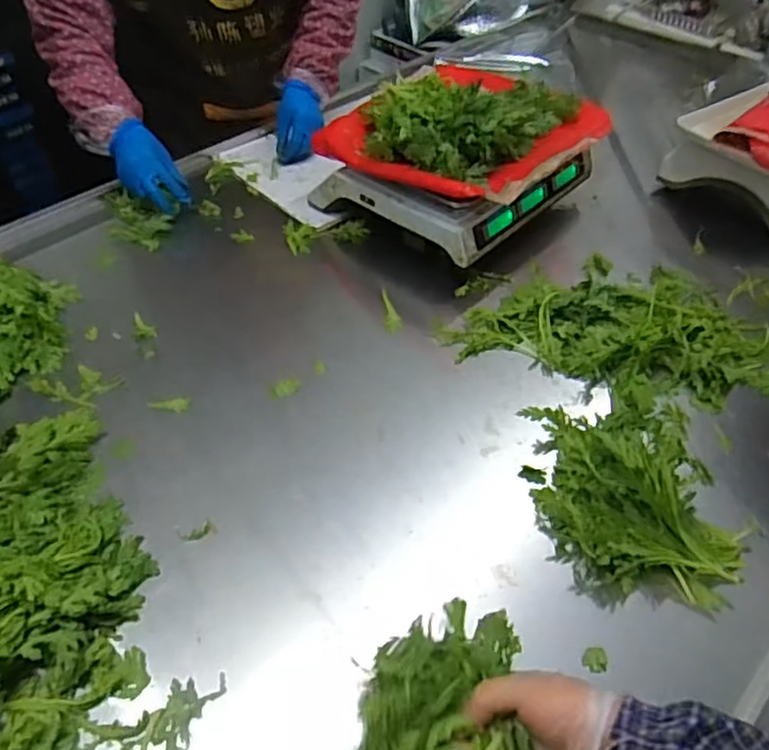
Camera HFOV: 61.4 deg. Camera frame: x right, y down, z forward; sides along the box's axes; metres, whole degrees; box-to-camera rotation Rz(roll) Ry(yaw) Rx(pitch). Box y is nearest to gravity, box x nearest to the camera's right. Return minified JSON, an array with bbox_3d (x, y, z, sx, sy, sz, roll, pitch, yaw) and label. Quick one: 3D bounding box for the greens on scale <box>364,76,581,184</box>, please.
[{"bbox_3d":[0.106,-0.382,0.922,0.222,0.069,0.293,34,55,27],"label":"greens on scale"}]

